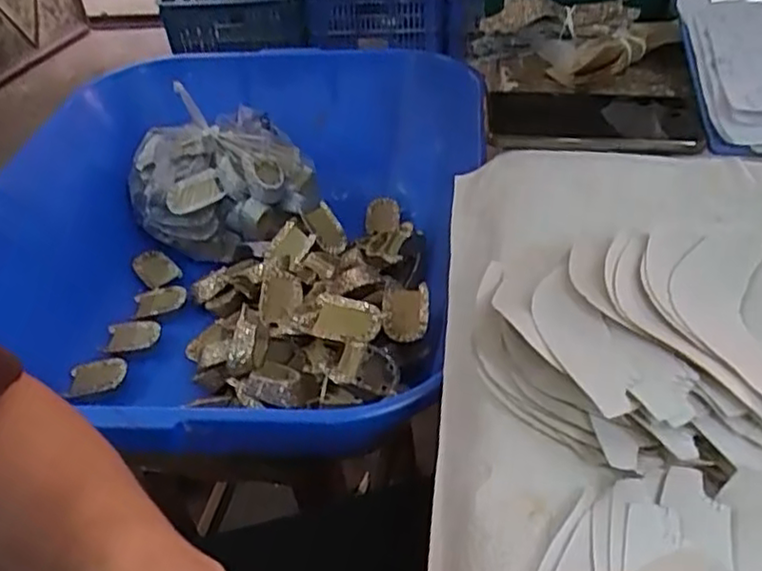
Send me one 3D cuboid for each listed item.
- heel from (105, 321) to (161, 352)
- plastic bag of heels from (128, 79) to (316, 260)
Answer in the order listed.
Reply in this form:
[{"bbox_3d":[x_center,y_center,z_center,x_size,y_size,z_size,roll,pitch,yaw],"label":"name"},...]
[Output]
[{"bbox_3d":[-0.269,0.056,0.740,0.056,0.019,0.036,-5,41,0],"label":"heel"},{"bbox_3d":[-0.191,-0.126,0.816,0.205,0.129,0.173,-19,43,-15],"label":"plastic bag of heels"}]

